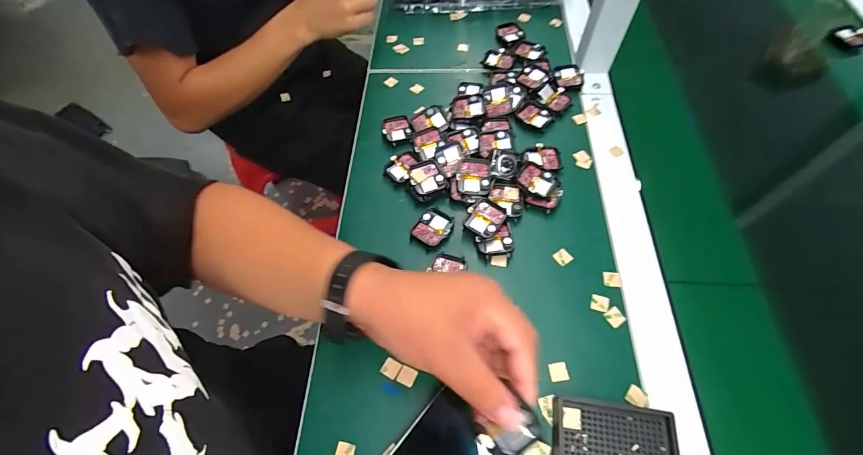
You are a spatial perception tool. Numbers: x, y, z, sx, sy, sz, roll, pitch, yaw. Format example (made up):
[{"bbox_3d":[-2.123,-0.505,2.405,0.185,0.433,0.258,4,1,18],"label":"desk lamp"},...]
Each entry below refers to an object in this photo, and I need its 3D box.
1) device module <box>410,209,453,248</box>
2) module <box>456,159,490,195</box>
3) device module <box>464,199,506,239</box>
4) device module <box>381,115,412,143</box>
[{"bbox_3d":[0.002,0.000,0.417,0.035,0.008,0.042,27,65,16],"label":"device module"},{"bbox_3d":[0.048,-0.059,0.432,0.037,0.009,0.043,2,61,3],"label":"module"},{"bbox_3d":[0.057,-0.008,0.411,0.036,0.010,0.039,29,66,17],"label":"device module"},{"bbox_3d":[-0.044,-0.126,0.491,0.036,0.009,0.040,-16,61,-7],"label":"device module"}]

